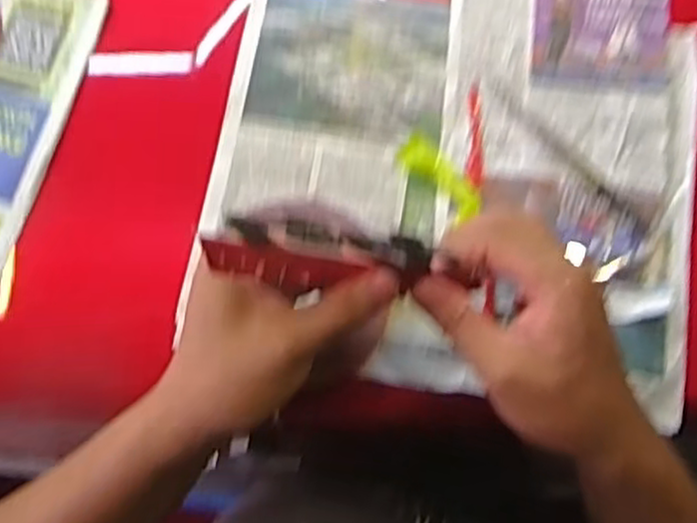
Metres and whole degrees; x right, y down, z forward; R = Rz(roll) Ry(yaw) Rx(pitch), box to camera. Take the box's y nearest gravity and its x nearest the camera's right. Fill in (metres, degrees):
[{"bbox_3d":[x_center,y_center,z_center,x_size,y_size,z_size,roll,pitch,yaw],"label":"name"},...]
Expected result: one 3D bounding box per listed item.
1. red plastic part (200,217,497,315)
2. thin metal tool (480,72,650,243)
[{"bbox_3d":[0.000,0.000,0.367,0.138,0.031,0.023,5,72,-15],"label":"red plastic part"},{"bbox_3d":[0.145,-0.073,0.492,0.011,0.004,0.148,-39,72,-13],"label":"thin metal tool"}]

